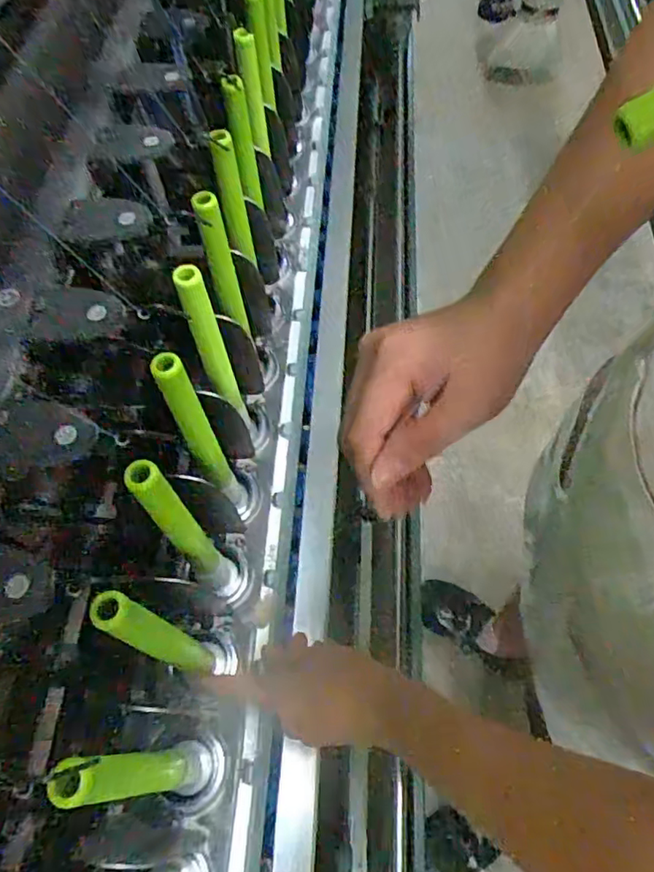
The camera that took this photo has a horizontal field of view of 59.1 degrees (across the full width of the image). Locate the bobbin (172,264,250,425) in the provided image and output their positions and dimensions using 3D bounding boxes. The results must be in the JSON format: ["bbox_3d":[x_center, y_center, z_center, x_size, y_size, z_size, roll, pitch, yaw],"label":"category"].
[{"bbox_3d":[-0.086,-0.065,0.437,0.020,0.161,0.025,-21,63,-9],"label":"bobbin"}]

